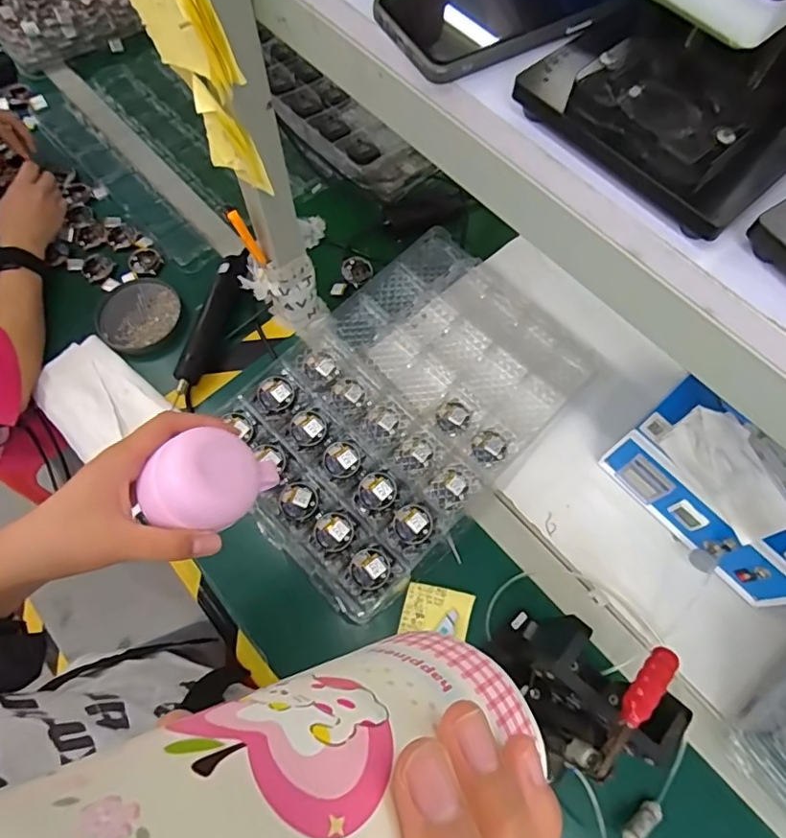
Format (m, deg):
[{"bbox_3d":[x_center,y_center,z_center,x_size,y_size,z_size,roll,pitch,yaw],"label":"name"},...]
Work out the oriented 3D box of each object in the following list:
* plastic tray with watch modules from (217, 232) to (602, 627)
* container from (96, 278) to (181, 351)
[{"bbox_3d":[0.014,-0.017,0.691,0.446,0.034,0.307,-43,74,-14],"label":"plastic tray with watch modules"},{"bbox_3d":[-0.353,-0.146,0.760,0.111,0.009,0.108,0,69,1],"label":"container"}]

